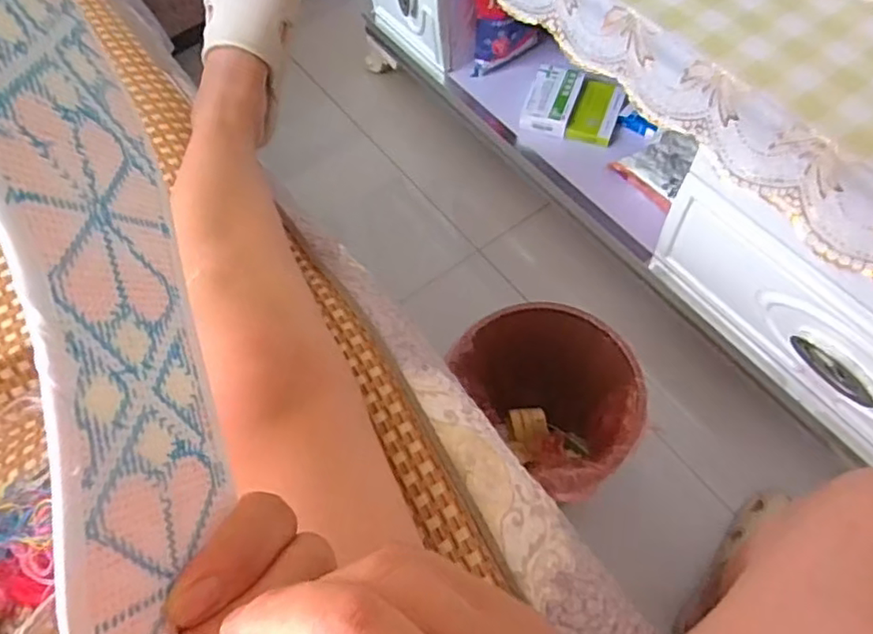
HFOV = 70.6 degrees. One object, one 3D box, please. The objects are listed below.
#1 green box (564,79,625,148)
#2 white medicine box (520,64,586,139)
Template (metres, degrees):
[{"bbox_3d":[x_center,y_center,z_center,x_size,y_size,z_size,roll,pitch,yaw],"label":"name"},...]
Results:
[{"bbox_3d":[0.279,-0.358,1.070,0.073,0.030,0.125,18,64,13],"label":"green box"},{"bbox_3d":[0.204,-0.385,1.089,0.083,0.027,0.146,17,64,13],"label":"white medicine box"}]

